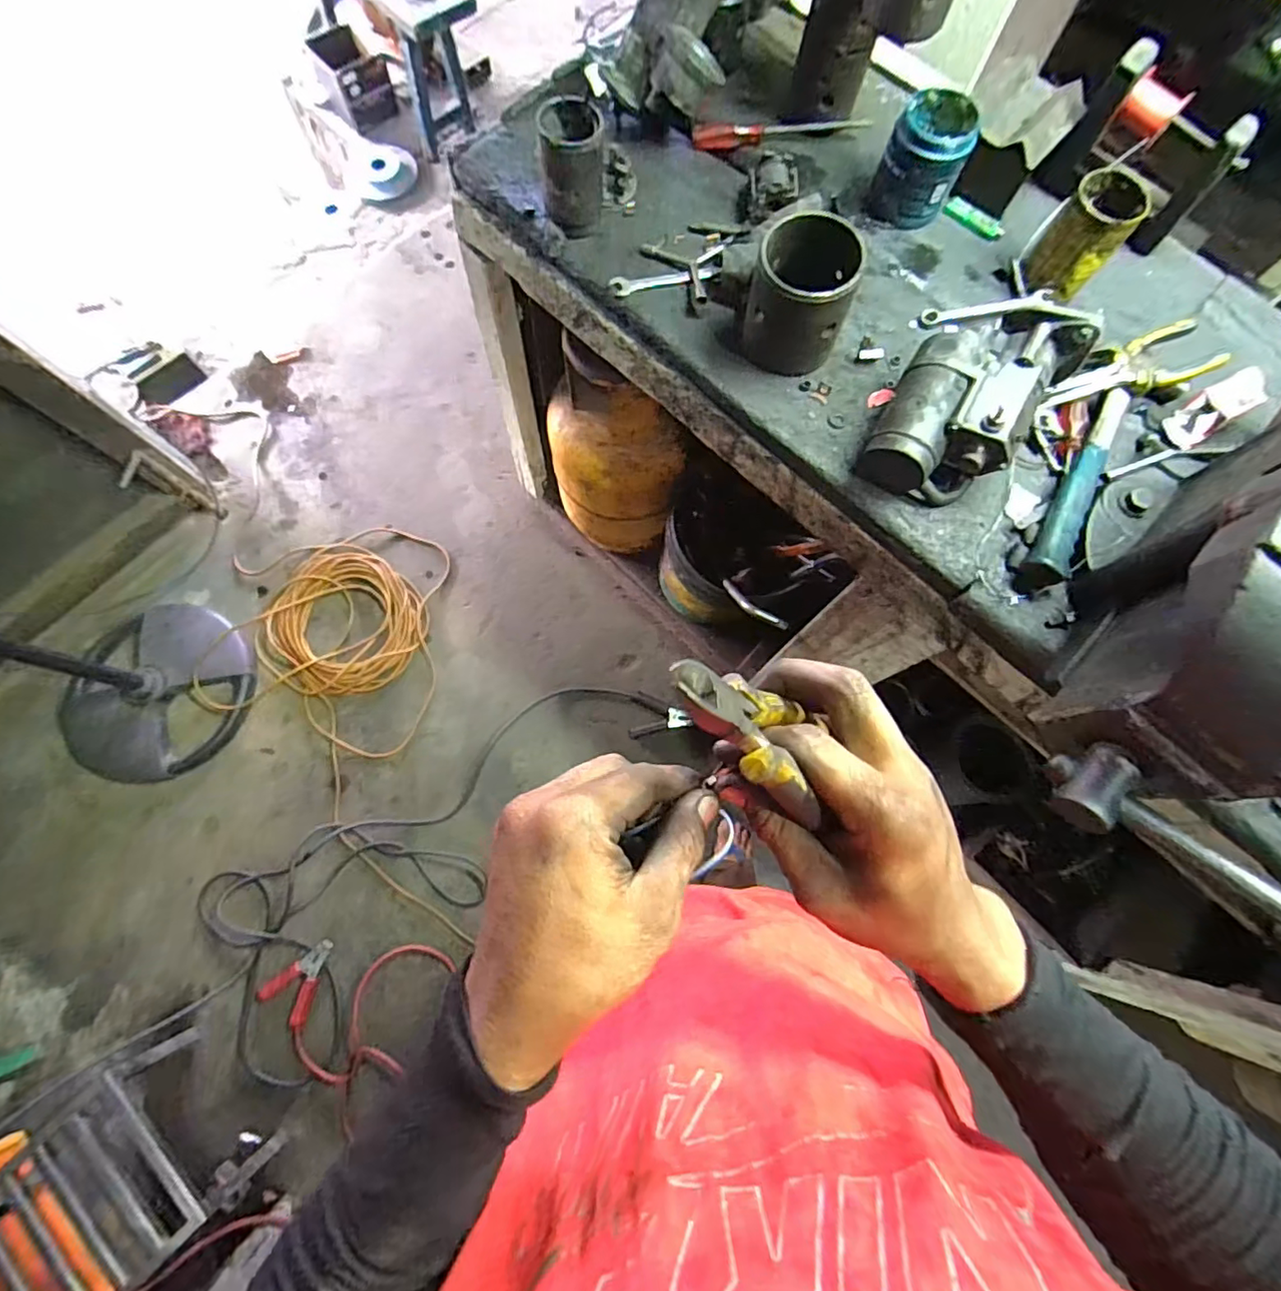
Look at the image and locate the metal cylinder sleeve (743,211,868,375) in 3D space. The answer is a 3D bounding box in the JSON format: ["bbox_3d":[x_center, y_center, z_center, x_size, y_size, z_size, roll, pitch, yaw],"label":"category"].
[{"bbox_3d":[0.178,-0.379,0.647,0.113,0.126,0.087,18,75,3],"label":"metal cylinder sleeve"}]

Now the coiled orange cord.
[{"bbox_3d":[-0.775,0.020,1.414,0.543,0.055,0.698,4,75,-1],"label":"coiled orange cord"}]

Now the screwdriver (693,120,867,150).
[{"bbox_3d":[0.191,-0.693,0.787,0.239,0.027,0.032,-3,75,-3],"label":"screwdriver"}]

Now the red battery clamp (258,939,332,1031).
[{"bbox_3d":[-0.713,0.728,1.238,0.166,0.026,0.113,-36,79,-10],"label":"red battery clamp"}]

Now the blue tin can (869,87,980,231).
[{"bbox_3d":[0.347,-0.595,0.716,0.088,0.105,0.087,0,75,-2],"label":"blue tin can"}]

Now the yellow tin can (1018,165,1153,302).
[{"bbox_3d":[0.507,-0.473,0.672,0.080,0.099,0.088,37,77,8],"label":"yellow tin can"}]

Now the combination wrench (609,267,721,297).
[{"bbox_3d":[0.031,-0.461,0.730,0.136,0.011,0.027,-11,76,-5],"label":"combination wrench"}]

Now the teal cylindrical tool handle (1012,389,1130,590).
[{"bbox_3d":[0.482,-0.175,0.632,0.039,0.036,0.276,32,76,6],"label":"teal cylindrical tool handle"}]

